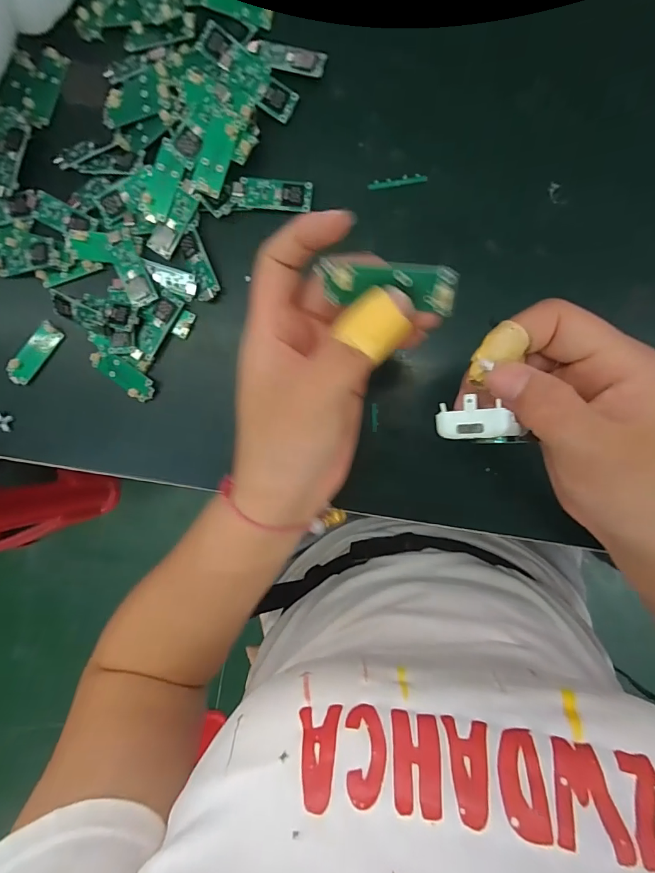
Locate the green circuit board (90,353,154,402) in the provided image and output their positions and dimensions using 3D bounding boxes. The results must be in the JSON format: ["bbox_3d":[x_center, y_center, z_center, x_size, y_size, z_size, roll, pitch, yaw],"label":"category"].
[{"bbox_3d":[-0.146,-0.043,0.298,0.048,0.006,0.019,33,110,1],"label":"green circuit board"}]

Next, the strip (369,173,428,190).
[{"bbox_3d":[0.045,-0.166,0.270,0.037,0.004,0.006,-5,95,6],"label":"strip"}]

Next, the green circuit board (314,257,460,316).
[{"bbox_3d":[0.021,-0.055,0.153,0.051,0.005,0.015,10,96,10],"label":"green circuit board"}]

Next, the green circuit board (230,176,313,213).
[{"bbox_3d":[-0.036,-0.160,0.276,0.050,0.007,0.019,6,94,6],"label":"green circuit board"}]

